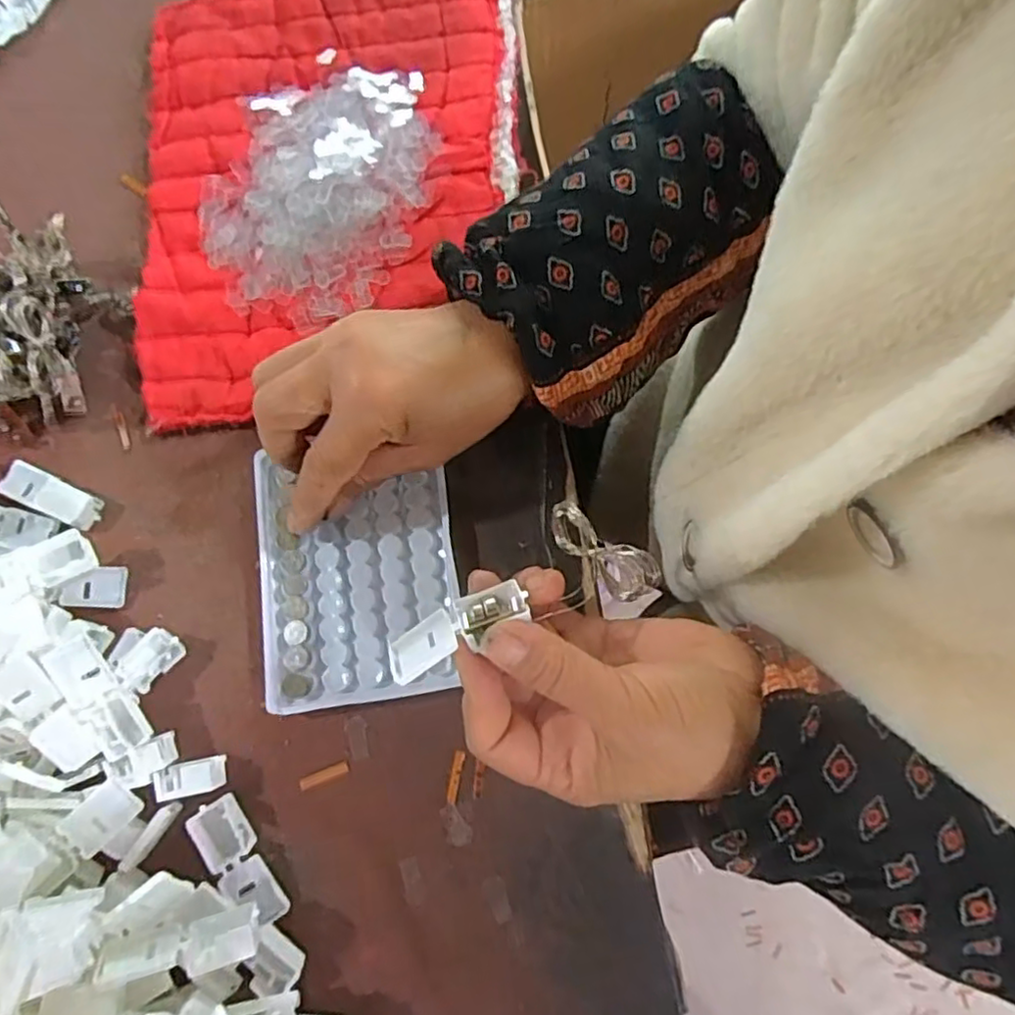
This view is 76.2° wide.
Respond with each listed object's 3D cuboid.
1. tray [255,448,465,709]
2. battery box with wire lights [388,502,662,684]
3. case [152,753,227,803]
[{"bbox_3d":[-0.072,0.032,0.312,0.092,0.009,0.117,-8,74,-3],"label":"tray"},{"bbox_3d":[0.003,0.030,0.247,0.105,0.022,0.044,-22,75,-11],"label":"battery box with wire lights"},{"bbox_3d":[-0.138,0.119,0.285,0.028,0.015,0.014,-13,73,-3],"label":"case"}]

